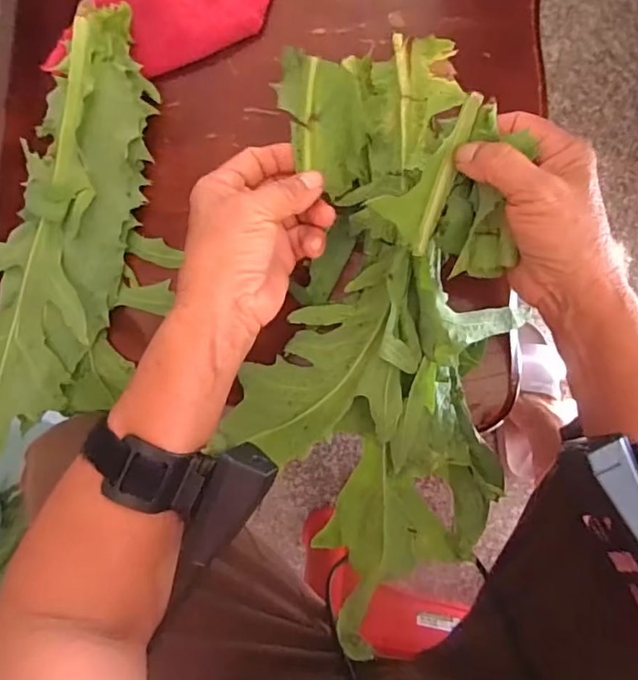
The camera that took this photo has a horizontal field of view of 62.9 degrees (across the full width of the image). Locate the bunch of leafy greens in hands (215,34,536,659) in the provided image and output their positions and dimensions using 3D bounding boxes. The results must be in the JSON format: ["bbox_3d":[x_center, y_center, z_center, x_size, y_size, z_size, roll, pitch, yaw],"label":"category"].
[{"bbox_3d":[0.033,0.008,0.358,0.175,0.083,0.382,1,103,6],"label":"bunch of leafy greens in hands"}]

